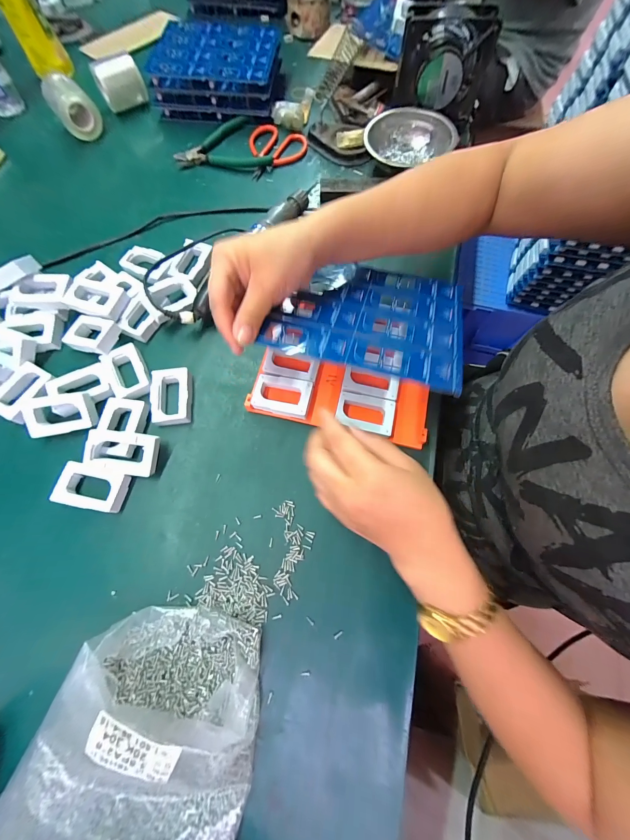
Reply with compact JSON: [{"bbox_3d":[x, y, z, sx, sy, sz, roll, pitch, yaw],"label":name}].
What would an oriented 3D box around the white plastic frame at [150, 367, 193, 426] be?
[{"bbox_3d":[-0.155,-0.025,0.328,0.041,0.019,0.061,-6,70,-2],"label":"white plastic frame"}]

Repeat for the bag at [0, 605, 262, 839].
[{"bbox_3d":[-0.133,0.231,0.213,0.175,0.048,0.162,6,70,2],"label":"bag"}]

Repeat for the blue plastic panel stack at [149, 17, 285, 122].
[{"bbox_3d":[-0.159,-0.588,0.505,0.191,0.058,0.161,5,70,2],"label":"blue plastic panel stack"}]

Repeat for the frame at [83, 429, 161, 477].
[{"bbox_3d":[-0.189,0.032,0.295,0.062,0.015,0.040,10,82,-12],"label":"frame"}]

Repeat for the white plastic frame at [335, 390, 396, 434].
[{"bbox_3d":[0.053,-0.006,0.316,0.058,0.012,0.039,13,70,5],"label":"white plastic frame"}]

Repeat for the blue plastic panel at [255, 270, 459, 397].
[{"bbox_3d":[0.054,-0.103,0.289,0.168,0.006,0.158,15,55,6],"label":"blue plastic panel"}]

